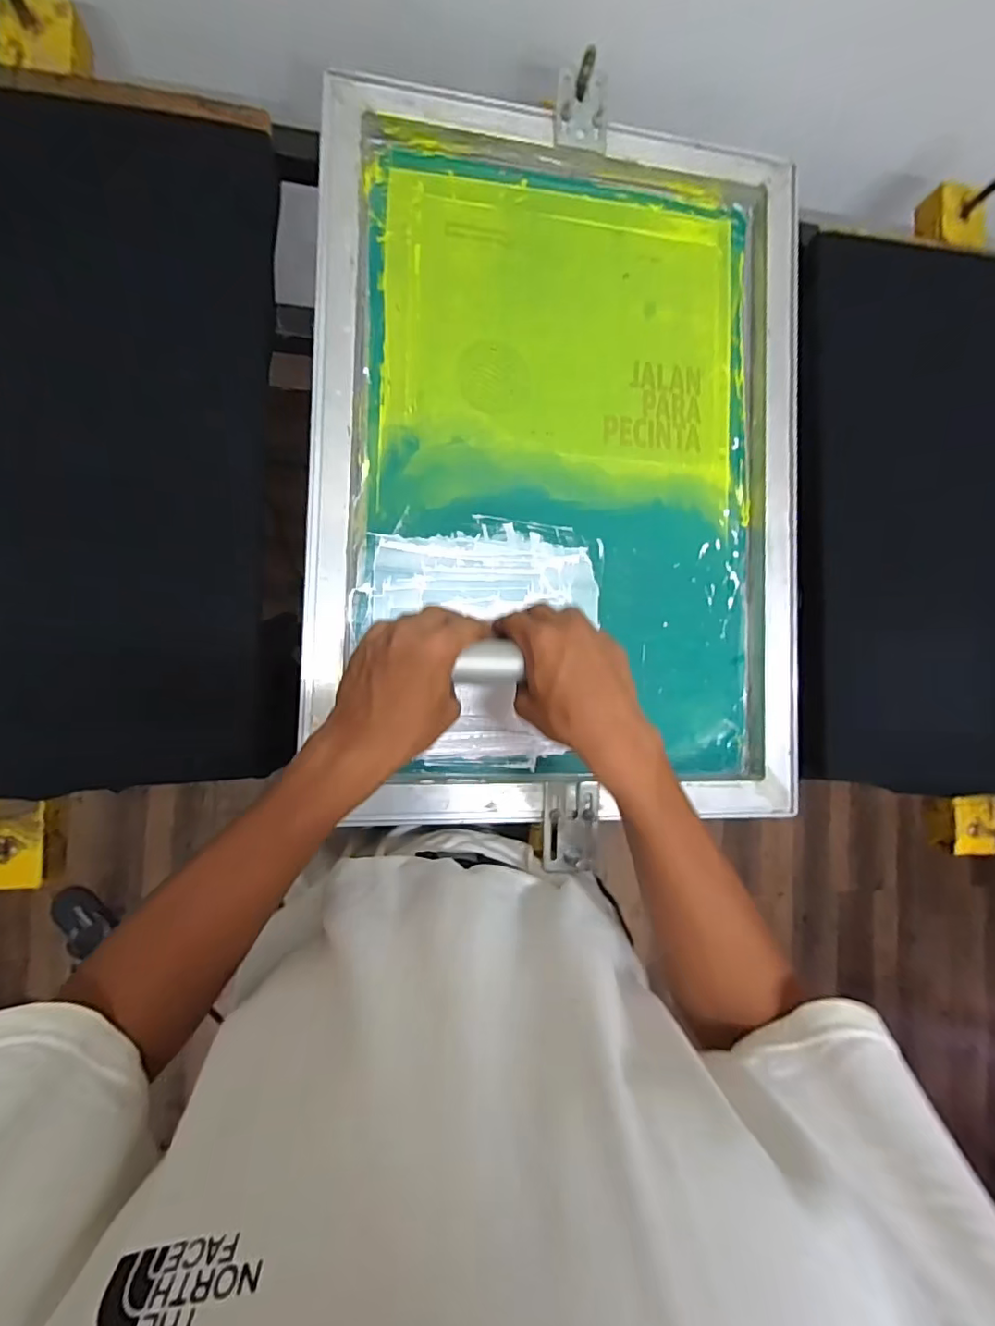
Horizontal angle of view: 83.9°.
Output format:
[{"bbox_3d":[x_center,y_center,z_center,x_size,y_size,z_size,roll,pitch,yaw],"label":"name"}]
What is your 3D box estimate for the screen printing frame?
[{"bbox_3d":[0.069,-0.186,0.526,0.462,0.032,0.648,2,88,-10],"label":"screen printing frame"}]

